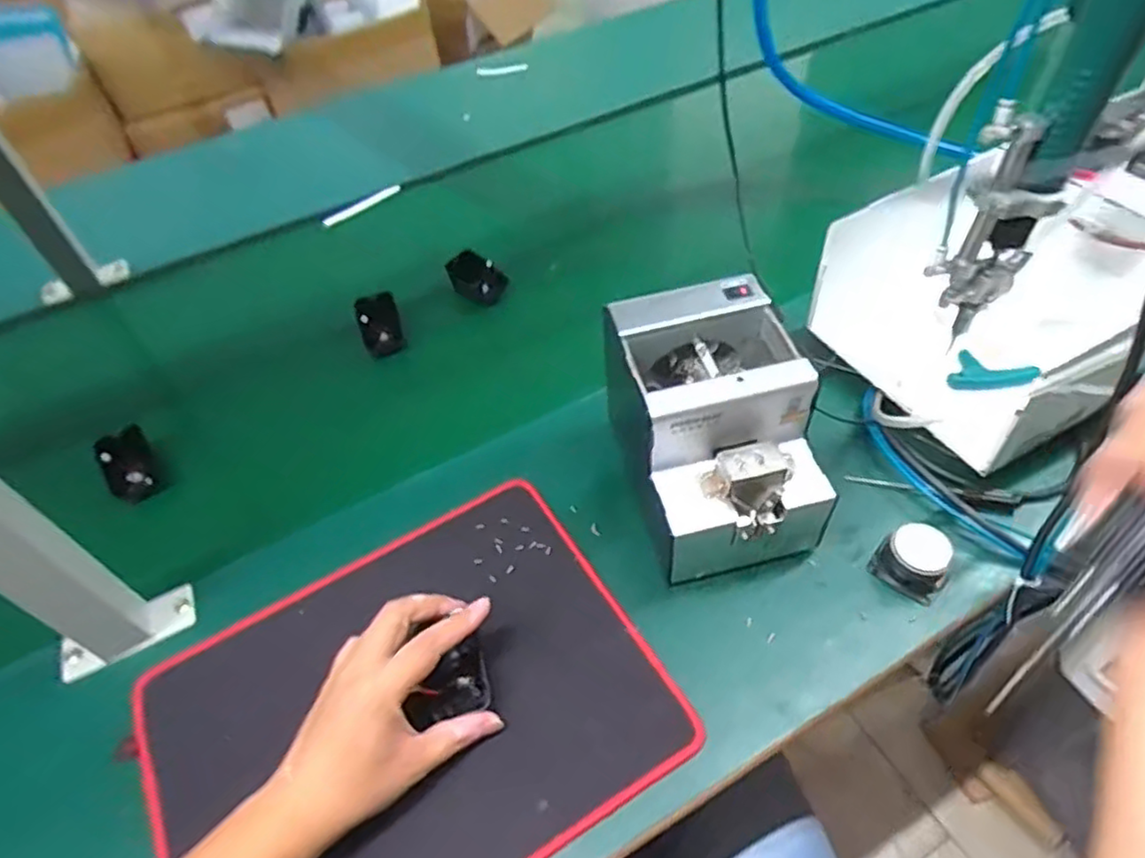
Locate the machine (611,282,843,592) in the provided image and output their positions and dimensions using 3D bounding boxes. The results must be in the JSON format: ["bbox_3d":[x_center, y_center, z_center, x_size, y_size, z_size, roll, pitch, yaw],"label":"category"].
[{"bbox_3d":[0.112,0.001,0.546,0.132,0.149,0.182,-14,50,-6],"label":"machine"}]

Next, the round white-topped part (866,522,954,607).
[{"bbox_3d":[0.267,0.101,0.529,0.053,0.034,0.047,33,60,29],"label":"round white-topped part"}]

